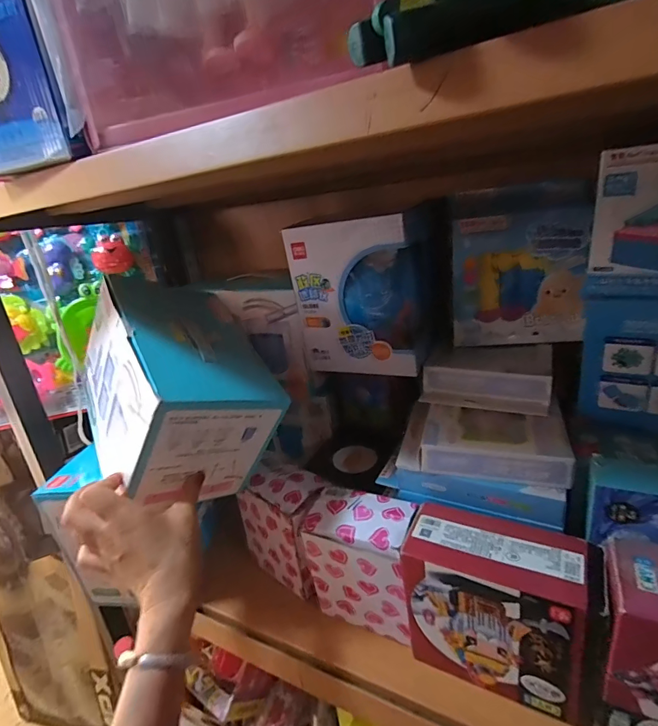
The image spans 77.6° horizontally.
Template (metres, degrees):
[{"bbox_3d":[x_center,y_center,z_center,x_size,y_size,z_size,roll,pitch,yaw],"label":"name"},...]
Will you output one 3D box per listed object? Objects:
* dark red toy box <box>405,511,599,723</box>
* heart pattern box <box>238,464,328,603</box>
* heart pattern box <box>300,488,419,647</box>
[{"bbox_3d":[0.150,0.218,0.374,0.144,0.139,0.071,5,23,29],"label":"dark red toy box"},{"bbox_3d":[-0.049,0.200,0.513,0.121,0.129,0.066,13,27,42],"label":"heart pattern box"},{"bbox_3d":[0.037,0.212,0.439,0.109,0.133,0.058,5,23,29],"label":"heart pattern box"}]

